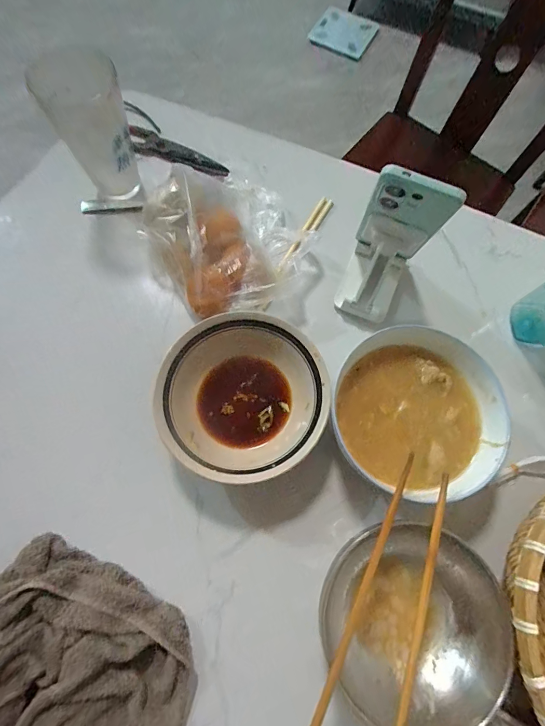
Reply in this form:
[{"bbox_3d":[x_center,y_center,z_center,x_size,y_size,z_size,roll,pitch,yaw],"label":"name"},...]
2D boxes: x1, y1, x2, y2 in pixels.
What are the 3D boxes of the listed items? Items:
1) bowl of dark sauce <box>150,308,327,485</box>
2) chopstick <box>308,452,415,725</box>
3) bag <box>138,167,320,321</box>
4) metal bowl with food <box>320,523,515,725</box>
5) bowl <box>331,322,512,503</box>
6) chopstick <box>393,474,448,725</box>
[{"bbox_3d":[-0.031,0.037,0.395,0.173,0.059,0.164,1,72,-2],"label":"bowl of dark sauce"},{"bbox_3d":[0.070,0.198,0.301,0.010,0.009,0.259,26,73,6],"label":"chopstick"},{"bbox_3d":[-0.054,-0.154,0.456,0.194,0.054,0.209,-39,78,-13],"label":"bag"},{"bbox_3d":[0.125,0.229,0.330,0.155,0.070,0.164,1,72,-2],"label":"metal bowl with food"},{"bbox_3d":[0.149,0.049,0.389,0.165,0.071,0.169,1,72,-2],"label":"bowl"},{"bbox_3d":[0.117,0.202,0.294,0.010,0.013,0.225,21,73,4],"label":"chopstick"}]

